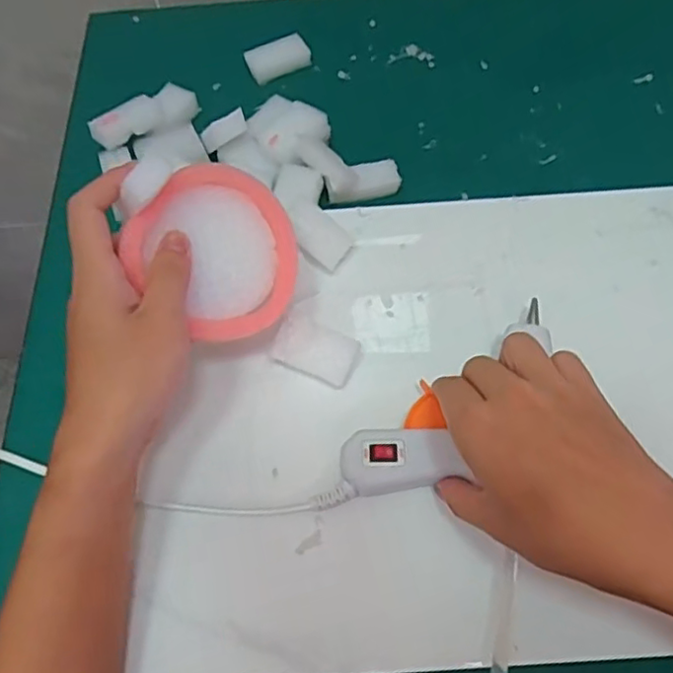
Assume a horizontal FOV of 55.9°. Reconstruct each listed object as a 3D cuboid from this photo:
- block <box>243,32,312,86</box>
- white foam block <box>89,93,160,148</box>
[{"bbox_3d":[-0.050,-0.243,0.550,0.052,0.015,0.031,-24,63,-10],"label":"block"},{"bbox_3d":[-0.158,-0.163,0.479,0.053,0.016,0.022,-37,66,-17],"label":"white foam block"}]

